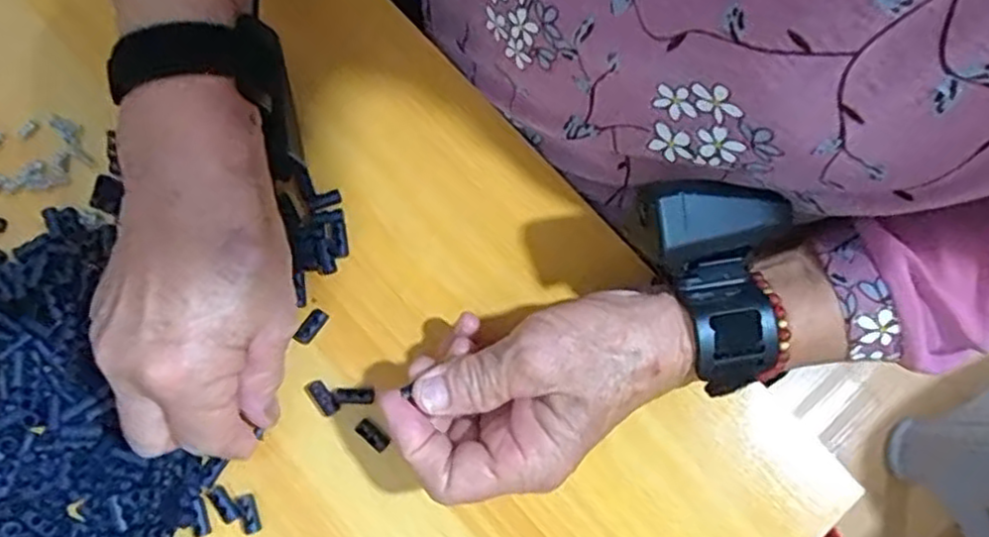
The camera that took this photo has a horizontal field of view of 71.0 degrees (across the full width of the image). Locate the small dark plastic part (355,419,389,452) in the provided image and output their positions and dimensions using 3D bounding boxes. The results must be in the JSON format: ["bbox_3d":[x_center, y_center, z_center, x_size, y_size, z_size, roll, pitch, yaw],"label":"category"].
[{"bbox_3d":[-0.062,0.084,0.351,0.018,0.006,0.008,42,81,7],"label":"small dark plastic part"}]

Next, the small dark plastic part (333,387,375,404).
[{"bbox_3d":[-0.072,0.065,0.355,0.020,0.004,0.008,-1,79,-1],"label":"small dark plastic part"}]

